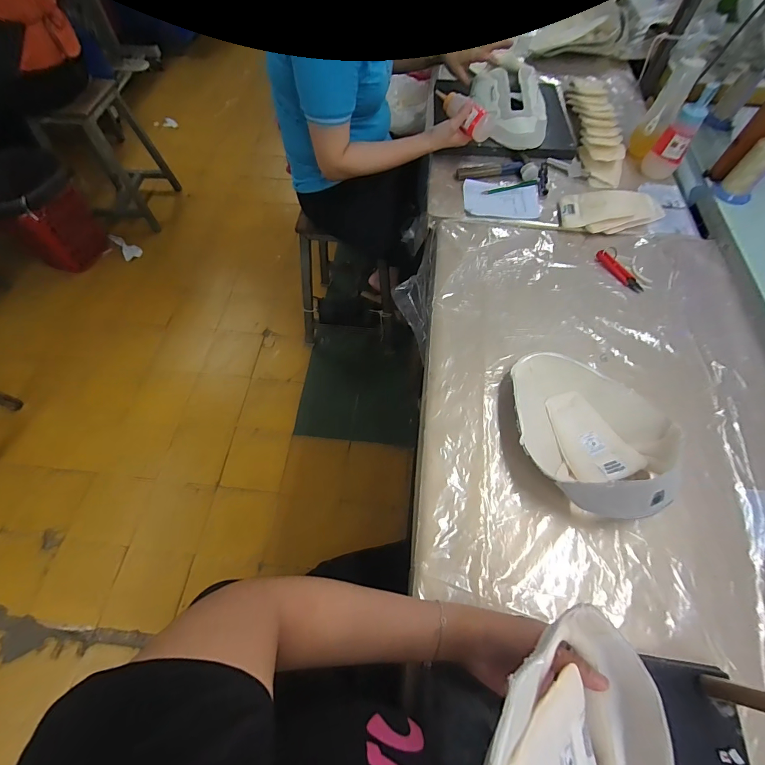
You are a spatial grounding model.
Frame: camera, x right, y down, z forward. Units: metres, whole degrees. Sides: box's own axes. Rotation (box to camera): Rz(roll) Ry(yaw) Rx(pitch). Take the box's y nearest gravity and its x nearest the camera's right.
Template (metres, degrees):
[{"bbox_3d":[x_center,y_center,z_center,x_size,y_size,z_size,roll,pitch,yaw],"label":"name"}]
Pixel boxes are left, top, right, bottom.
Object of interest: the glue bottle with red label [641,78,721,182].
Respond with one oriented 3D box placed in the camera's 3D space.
[{"bbox_3d":[0.594,-0.492,0.767,0.064,0.150,0.063,30,64,13],"label":"glue bottle with red label"}]

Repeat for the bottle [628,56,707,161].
[{"bbox_3d":[0.583,-0.563,0.799,0.057,0.173,0.068,26,64,12],"label":"bottle"}]

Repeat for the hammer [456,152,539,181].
[{"bbox_3d":[0.245,-0.449,0.812,0.159,0.027,0.071,-14,62,-8],"label":"hammer"}]

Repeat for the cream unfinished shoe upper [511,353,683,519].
[{"bbox_3d":[0.273,0.052,0.508,0.188,0.083,0.246,-13,61,-8],"label":"cream unfinished shoe upper"}]

